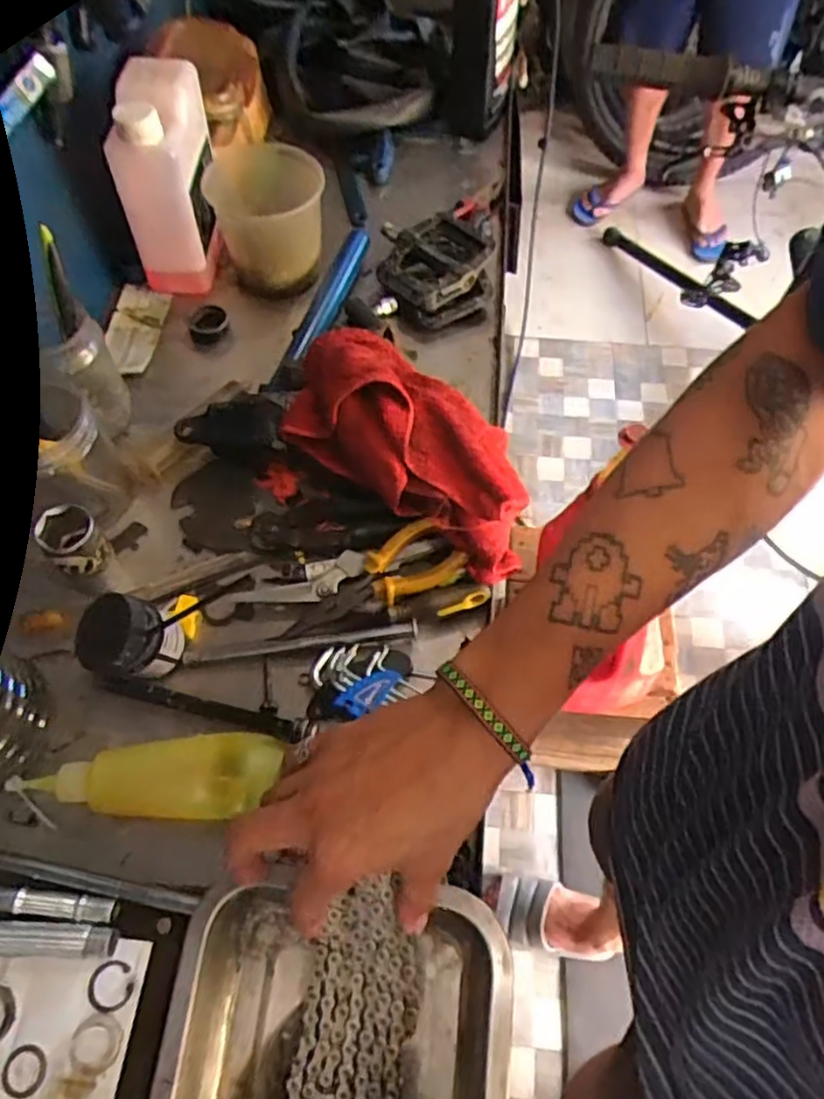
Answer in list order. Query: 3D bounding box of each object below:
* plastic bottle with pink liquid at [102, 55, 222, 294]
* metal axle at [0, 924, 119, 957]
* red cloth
[{"bbox_3d":[-0.235,-0.353,0.663,0.069,0.181,0.096,4,62,2],"label":"plastic bottle with pink liquid"},{"bbox_3d":[-0.231,0.245,0.424,0.088,0.010,0.016,1,62,0],"label":"metal axle"},{"bbox_3d":[0.007,-0.083,0.537,0.220,0.083,0.107,31,66,15],"label":"red cloth"}]

